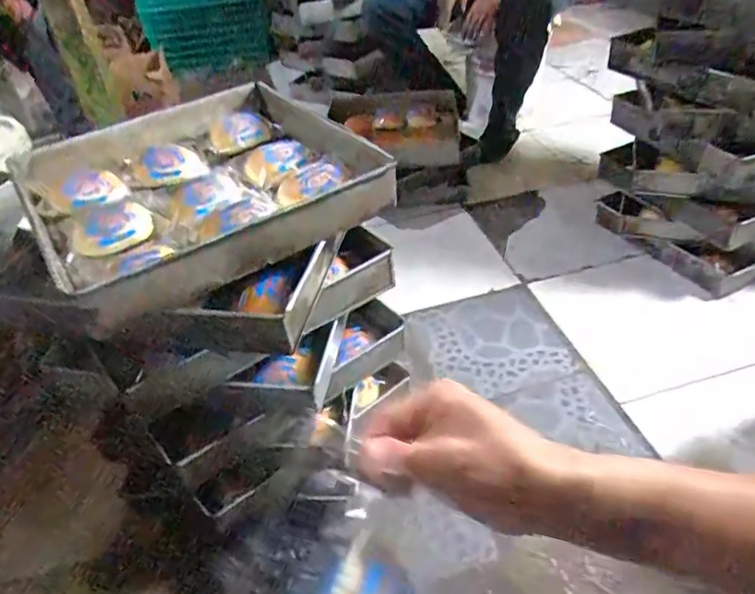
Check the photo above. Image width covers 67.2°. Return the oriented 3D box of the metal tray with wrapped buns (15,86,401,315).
[{"bbox_3d":[-0.255,-0.168,0.803,0.418,0.068,0.430,-24,44,-21],"label":"metal tray with wrapped buns"}]

